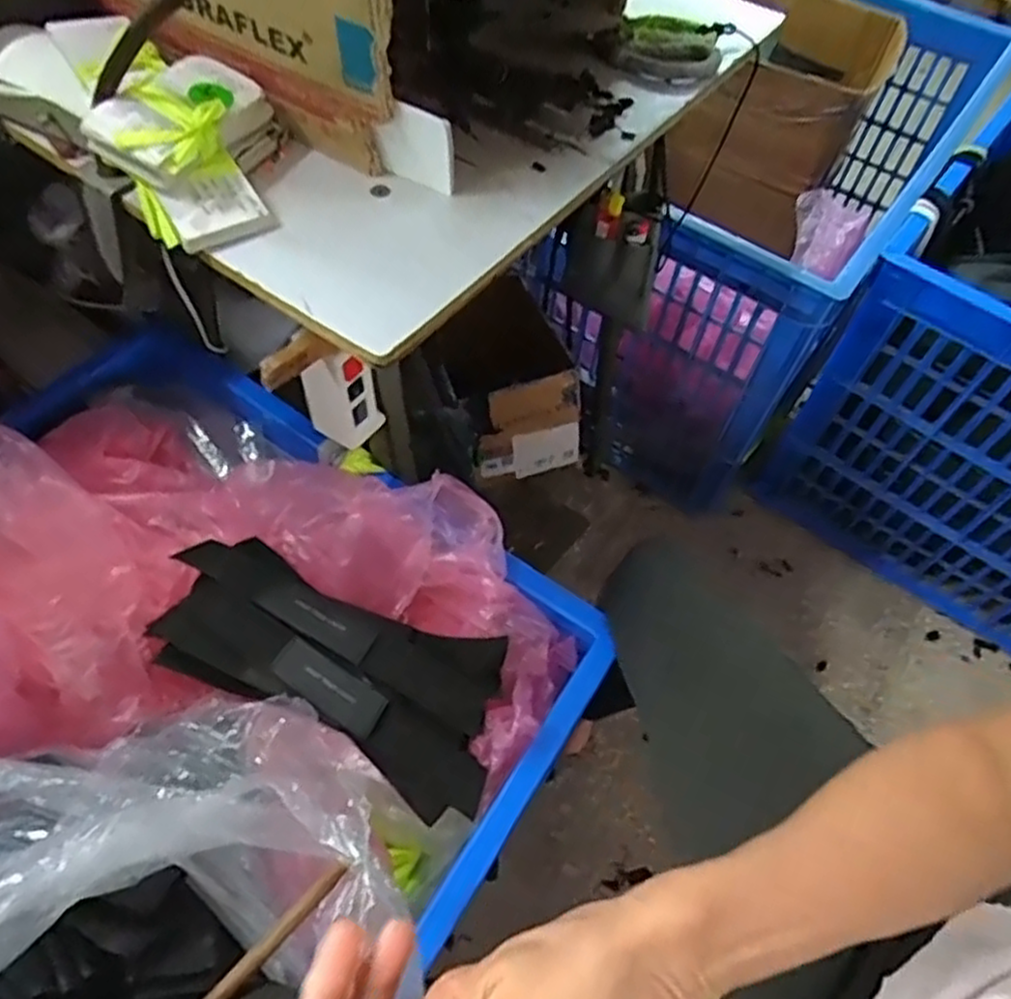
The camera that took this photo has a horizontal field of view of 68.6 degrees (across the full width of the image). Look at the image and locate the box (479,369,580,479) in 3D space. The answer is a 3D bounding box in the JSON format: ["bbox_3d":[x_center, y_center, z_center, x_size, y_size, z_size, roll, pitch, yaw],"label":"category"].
[{"bbox_3d":[0.038,-0.096,1.001,0.144,0.165,0.038,-19,60,-16],"label":"box"}]

